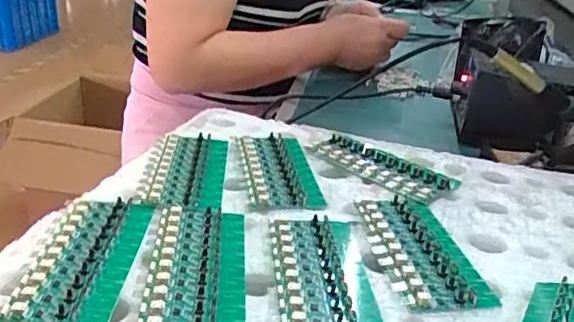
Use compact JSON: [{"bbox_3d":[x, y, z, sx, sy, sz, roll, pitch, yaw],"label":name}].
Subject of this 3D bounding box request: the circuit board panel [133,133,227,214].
[{"bbox_3d":[-0.088,0.006,0.527,0.067,0.008,0.145,2,25,-3],"label":"circuit board panel"}]

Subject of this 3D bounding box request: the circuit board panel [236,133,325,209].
[{"bbox_3d":[-0.009,0.005,0.543,0.059,0.009,0.139,-1,25,-10],"label":"circuit board panel"}]

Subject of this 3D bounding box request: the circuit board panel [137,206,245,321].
[{"bbox_3d":[-0.059,0.067,0.403,0.060,0.008,0.135,1,25,-4],"label":"circuit board panel"}]

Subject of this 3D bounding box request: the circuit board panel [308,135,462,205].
[{"bbox_3d":[0.085,0.001,0.564,0.060,0.011,0.136,-20,34,-40],"label":"circuit board panel"}]

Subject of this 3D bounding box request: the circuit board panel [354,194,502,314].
[{"bbox_3d":[0.095,0.062,0.441,0.066,0.008,0.137,-1,25,-9],"label":"circuit board panel"}]

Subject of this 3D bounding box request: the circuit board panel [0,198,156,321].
[{"bbox_3d":[-0.134,0.061,0.406,0.062,0.006,0.132,3,25,0],"label":"circuit board panel"}]

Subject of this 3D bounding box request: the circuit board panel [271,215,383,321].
[{"bbox_3d":[0.023,0.074,0.402,0.062,0.008,0.133,1,25,-6],"label":"circuit board panel"}]

